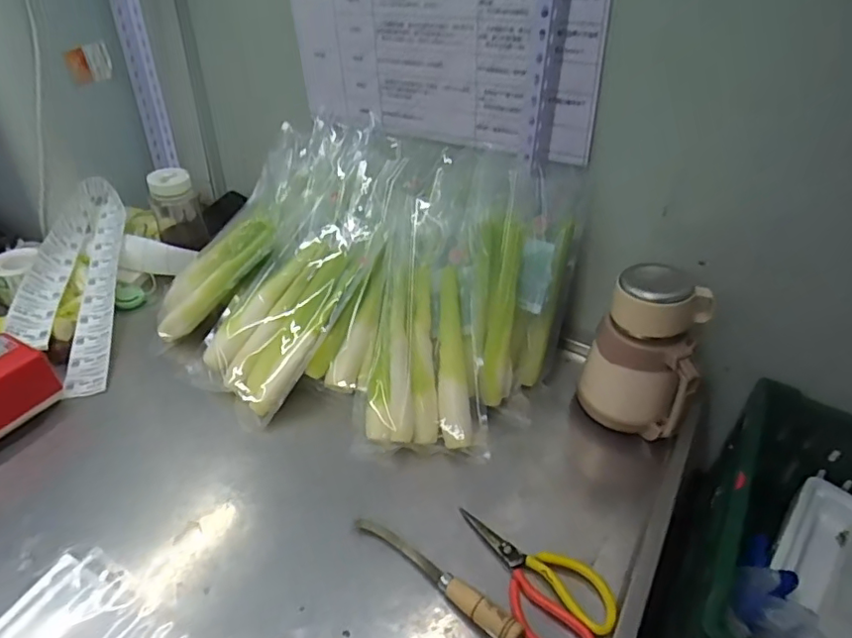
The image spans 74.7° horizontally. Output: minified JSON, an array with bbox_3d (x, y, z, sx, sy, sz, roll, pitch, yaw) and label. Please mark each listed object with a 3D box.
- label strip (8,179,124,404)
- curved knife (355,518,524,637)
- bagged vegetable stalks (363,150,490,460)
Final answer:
[{"bbox_3d":[-0.576,-0.070,0.913,0.136,0.063,0.479,4,45,-27],"label":"label strip"},{"bbox_3d":[0.009,0.263,0.578,0.203,0.033,0.025,29,44,29],"label":"curved knife"},{"bbox_3d":[-0.003,-0.050,0.787,0.152,0.065,0.464,1,69,-6],"label":"bagged vegetable stalks"}]

